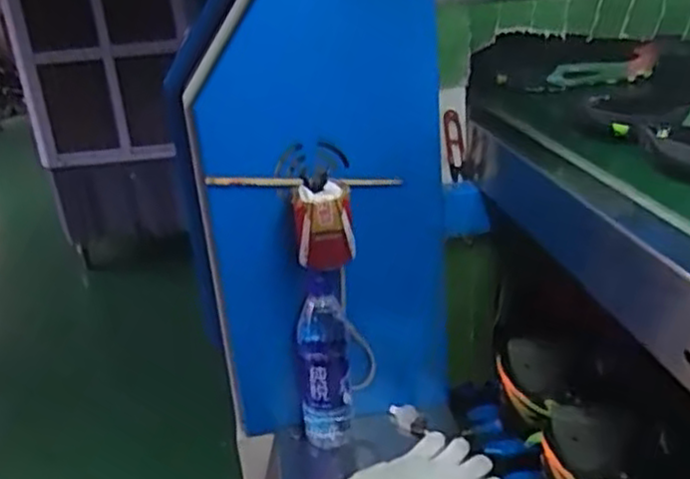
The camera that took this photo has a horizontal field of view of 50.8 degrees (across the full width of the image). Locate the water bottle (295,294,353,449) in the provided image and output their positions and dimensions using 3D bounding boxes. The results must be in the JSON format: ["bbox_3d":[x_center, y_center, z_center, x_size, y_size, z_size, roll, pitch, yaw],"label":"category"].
[{"bbox_3d":[-0.023,0.166,0.906,0.070,0.201,0.052,-8,21,-5],"label":"water bottle"}]

